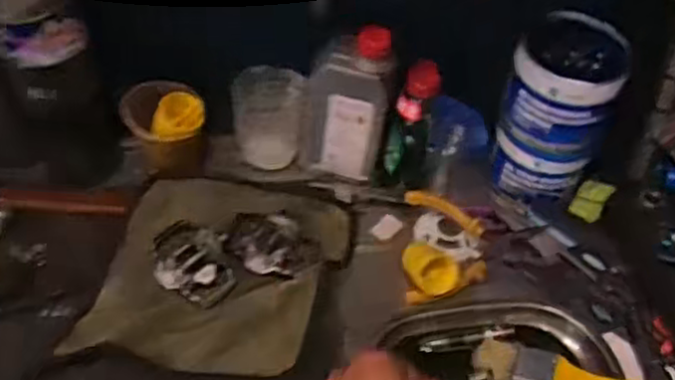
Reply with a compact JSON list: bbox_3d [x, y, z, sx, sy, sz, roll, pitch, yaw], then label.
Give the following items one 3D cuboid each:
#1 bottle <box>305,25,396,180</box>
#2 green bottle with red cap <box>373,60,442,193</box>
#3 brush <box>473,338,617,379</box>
[{"bbox_3d":[0.009,-0.074,0.713,0.075,0.185,0.046,14,49,7],"label":"bottle"},{"bbox_3d":[0.069,-0.054,0.708,0.049,0.157,0.034,15,49,8],"label":"green bottle with red cap"},{"bbox_3d":[0.190,0.158,0.601,0.152,0.015,0.035,11,47,22],"label":"brush"}]

